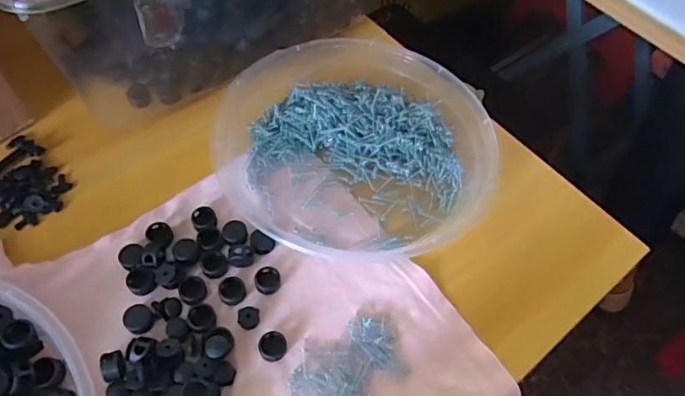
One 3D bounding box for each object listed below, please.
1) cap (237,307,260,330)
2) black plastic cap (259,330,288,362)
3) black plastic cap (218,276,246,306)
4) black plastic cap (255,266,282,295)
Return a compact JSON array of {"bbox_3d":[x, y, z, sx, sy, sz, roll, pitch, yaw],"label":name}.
[{"bbox_3d":[-0.060,0.076,0.320,0.013,0.010,0.013,2,57,-4],"label":"cap"},{"bbox_3d":[-0.043,0.091,0.310,0.017,0.009,0.016,2,57,-4],"label":"black plastic cap"},{"bbox_3d":[-0.072,0.061,0.327,0.016,0.009,0.016,2,57,-4],"label":"black plastic cap"},{"bbox_3d":[-0.050,0.055,0.335,0.016,0.007,0.018,23,58,10],"label":"black plastic cap"}]

